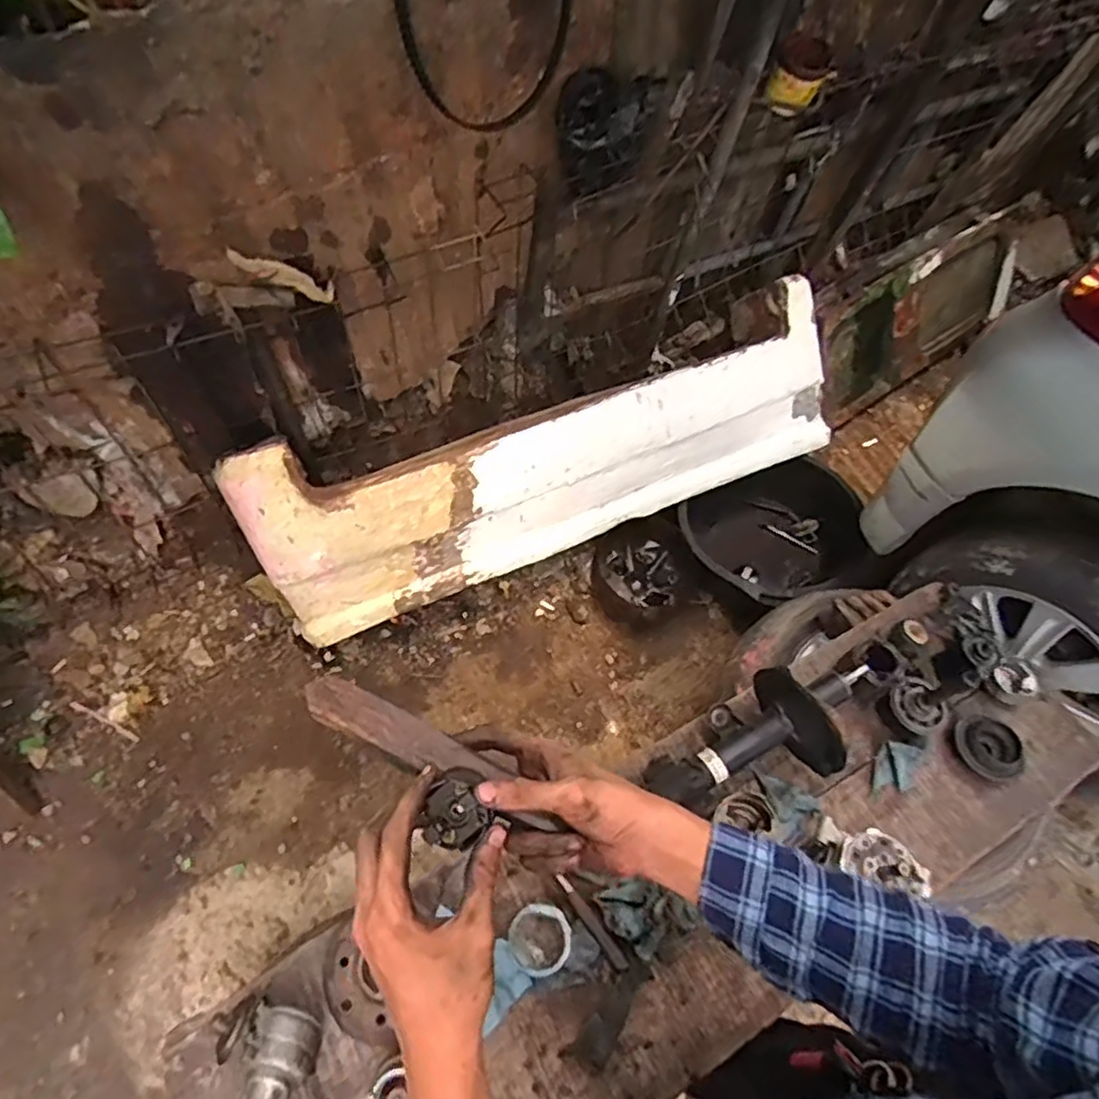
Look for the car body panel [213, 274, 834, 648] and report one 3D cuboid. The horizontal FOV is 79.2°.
[{"bbox_3d":[0.052,-0.219,1.502,1.396,0.465,0.150,-20,32,-18],"label":"car body panel"}]

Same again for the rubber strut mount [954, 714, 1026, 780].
[{"bbox_3d":[0.642,0.287,0.970,0.094,0.020,0.094,1,72,-2],"label":"rubber strut mount"}]

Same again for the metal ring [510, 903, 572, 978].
[{"bbox_3d":[-0.010,0.469,0.800,0.074,0.025,0.074,2,54,-3],"label":"metal ring"}]

